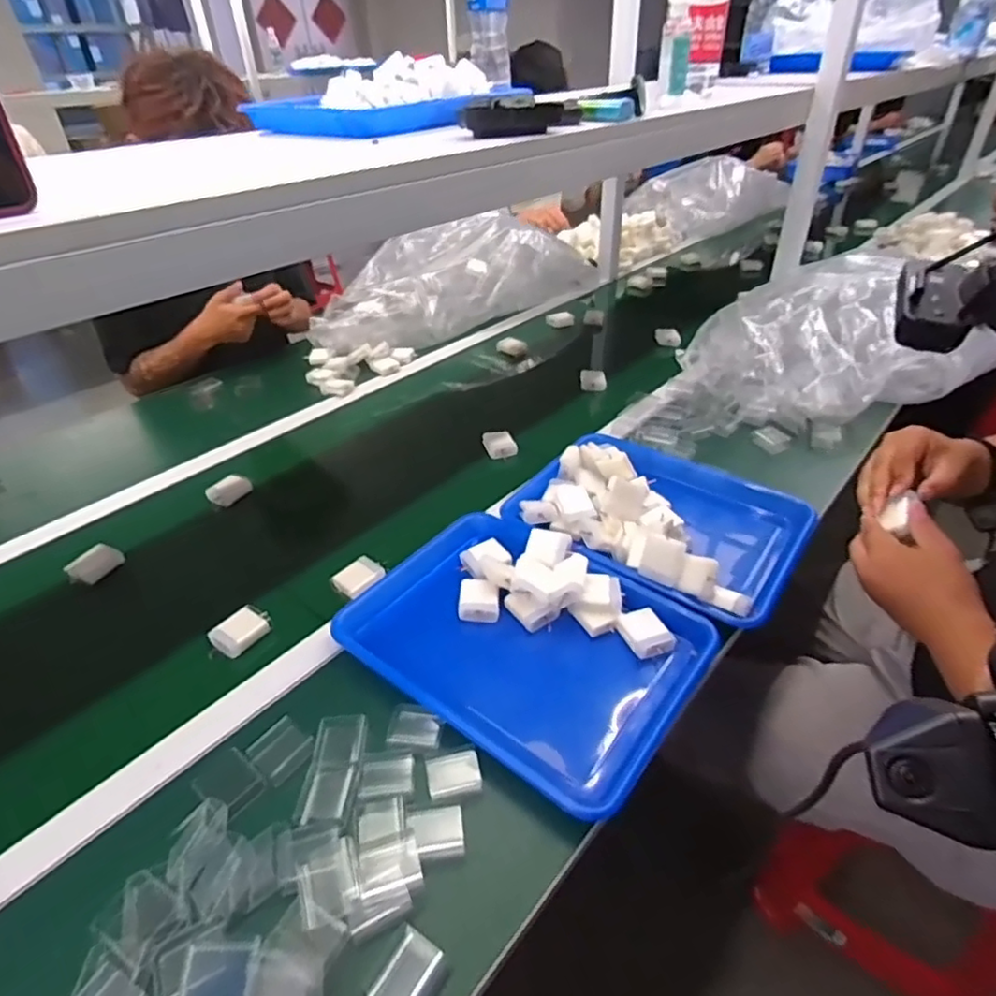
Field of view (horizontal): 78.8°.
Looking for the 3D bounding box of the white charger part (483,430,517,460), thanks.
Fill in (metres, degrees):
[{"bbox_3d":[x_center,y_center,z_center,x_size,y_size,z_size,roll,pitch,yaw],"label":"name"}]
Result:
[{"bbox_3d":[0.003,-0.082,0.925,0.045,0.018,0.055,-10,37,-10],"label":"white charger part"}]

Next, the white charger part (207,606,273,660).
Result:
[{"bbox_3d":[-0.273,0.140,0.644,0.040,0.018,0.059,24,44,31],"label":"white charger part"}]

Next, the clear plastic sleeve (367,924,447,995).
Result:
[{"bbox_3d":[-0.059,0.319,0.404,0.037,0.008,0.047,17,40,24],"label":"clear plastic sleeve"}]

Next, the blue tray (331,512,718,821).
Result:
[{"bbox_3d":[0.026,0.140,0.622,0.326,0.051,0.252,29,50,27],"label":"blue tray"}]

